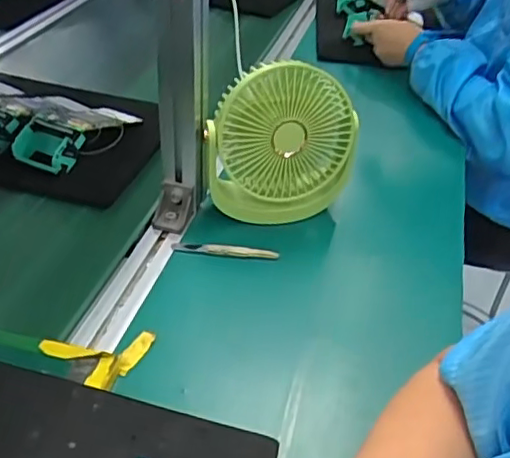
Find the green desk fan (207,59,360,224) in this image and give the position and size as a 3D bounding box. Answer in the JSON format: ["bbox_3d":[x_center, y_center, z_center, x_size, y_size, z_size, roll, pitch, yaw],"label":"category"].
[{"bbox_3d":[0.028,-0.089,0.646,0.158,0.167,0.067,-11,41,-18],"label":"green desk fan"}]

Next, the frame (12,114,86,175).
[{"bbox_3d":[-0.246,-0.098,0.710,0.084,0.048,0.047,23,42,21],"label":"frame"}]

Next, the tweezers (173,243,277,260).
[{"bbox_3d":[-0.031,0.022,0.630,0.108,0.005,0.014,5,39,0],"label":"tweezers"}]

